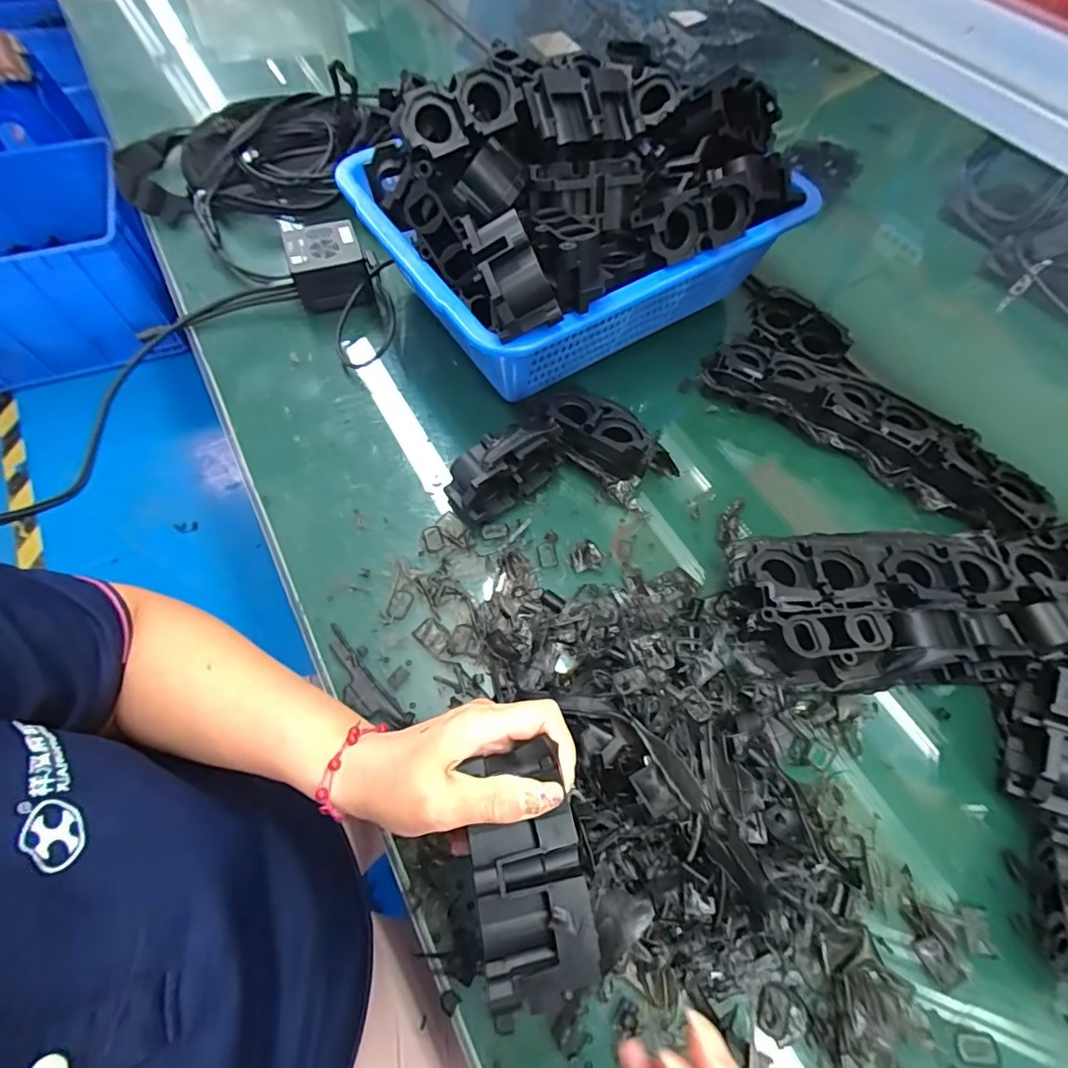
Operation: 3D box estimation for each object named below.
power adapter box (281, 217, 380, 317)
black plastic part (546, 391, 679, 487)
[{"bbox_3d":[-0.222,-0.292,0.563,0.080,0.046,0.080,-21,65,-14],"label":"power adapter box"},{"bbox_3d":[0.068,-0.083,0.471,0.127,0.051,0.059,32,65,13],"label":"black plastic part"}]

